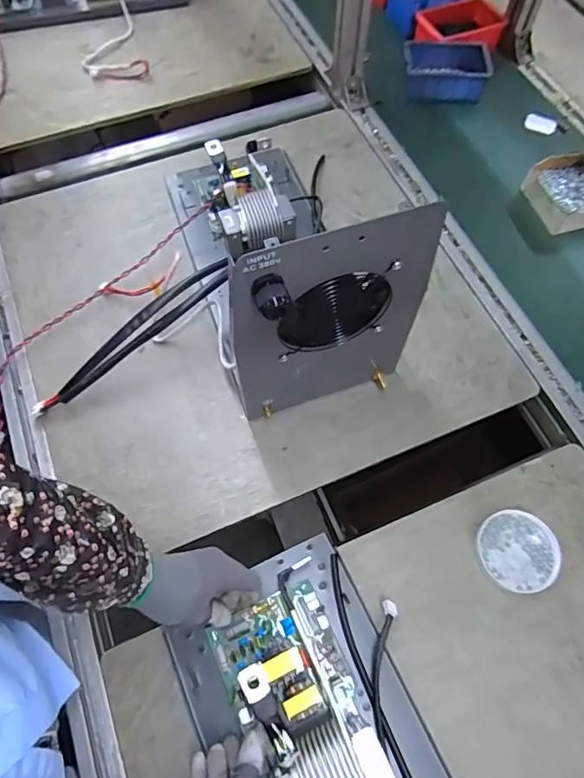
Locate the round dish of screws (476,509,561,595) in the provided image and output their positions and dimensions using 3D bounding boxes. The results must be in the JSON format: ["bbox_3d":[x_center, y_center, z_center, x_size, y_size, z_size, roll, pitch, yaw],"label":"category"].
[{"bbox_3d":[0.252,0.182,0.573,0.085,0.018,0.085,0,64,-1],"label":"round dish of screws"}]

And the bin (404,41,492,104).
[{"bbox_3d":[0.271,-0.563,0.916,0.150,0.058,0.103,8,64,3],"label":"bin"}]

